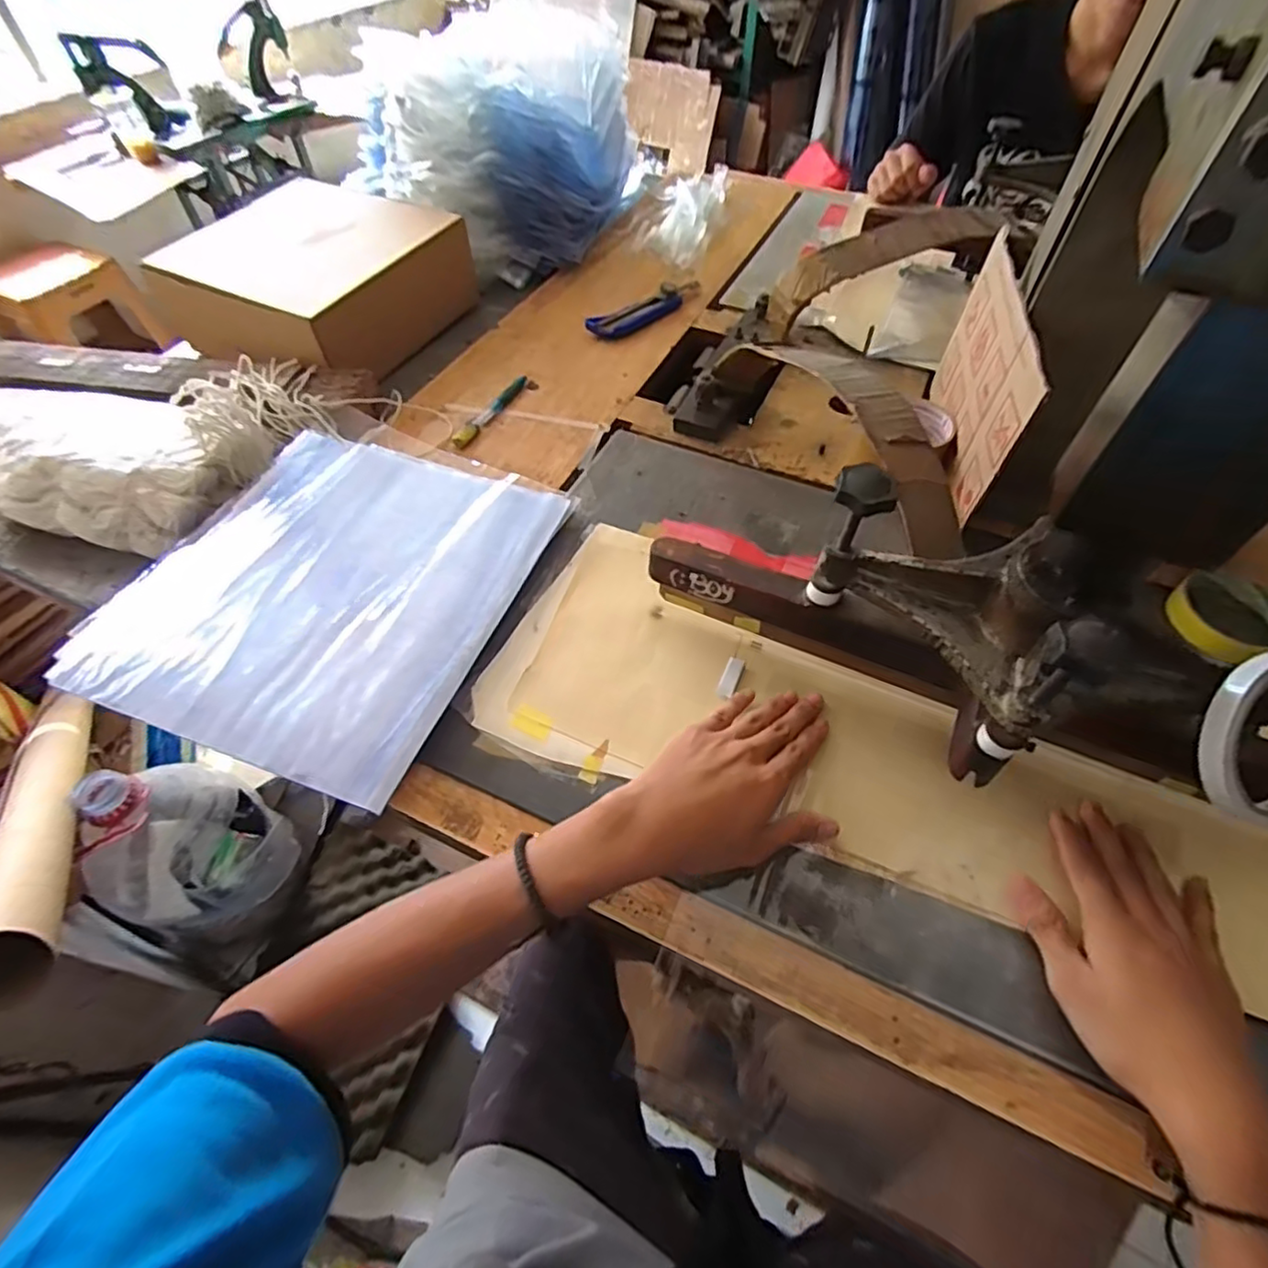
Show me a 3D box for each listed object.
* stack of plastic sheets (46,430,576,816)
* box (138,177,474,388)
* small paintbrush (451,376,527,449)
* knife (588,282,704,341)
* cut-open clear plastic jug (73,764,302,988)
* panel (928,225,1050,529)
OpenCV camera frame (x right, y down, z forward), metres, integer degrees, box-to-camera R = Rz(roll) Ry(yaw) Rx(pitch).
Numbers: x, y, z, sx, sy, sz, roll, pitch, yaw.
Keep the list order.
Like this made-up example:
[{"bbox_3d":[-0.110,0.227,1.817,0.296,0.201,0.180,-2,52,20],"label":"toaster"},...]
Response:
[{"bbox_3d":[-0.240,-0.045,0.523,0.286,0.016,0.306,18,56,12],"label":"stack of plastic sheets"},{"bbox_3d":[-0.365,-0.425,0.767,0.272,0.092,0.276,24,58,16],"label":"box"},{"bbox_3d":[-0.152,-0.235,0.683,0.017,0.009,0.121,23,57,15],"label":"small paintbrush"},{"bbox_3d":[0.022,-0.408,0.810,0.184,0.023,0.039,-36,62,-23],"label":"knife"},{"bbox_3d":[-0.690,0.316,0.975,0.241,0.266,0.236,24,58,16],"label":"cut-open clear plastic jug"},{"bbox_3d":[0.302,-0.224,0.566,0.009,0.137,0.248,10,55,7],"label":"panel"}]

